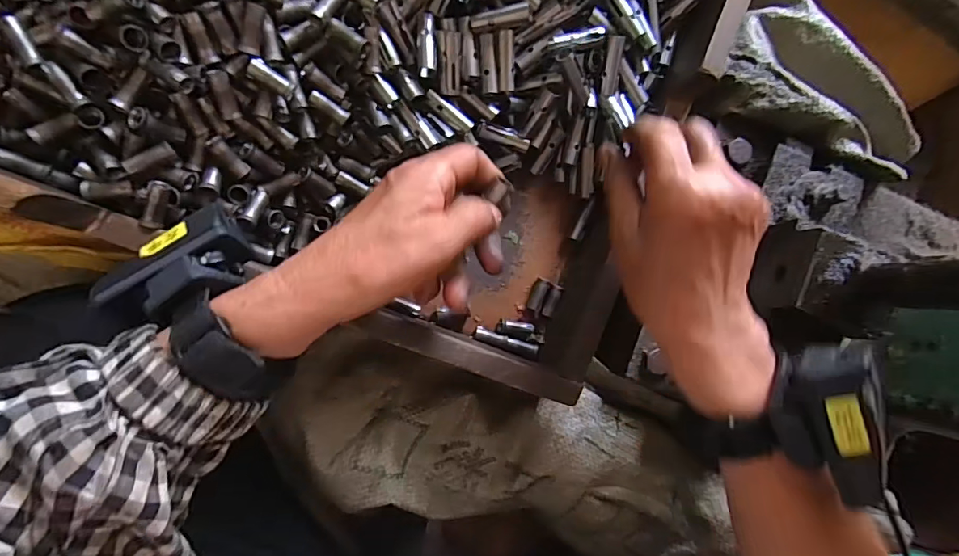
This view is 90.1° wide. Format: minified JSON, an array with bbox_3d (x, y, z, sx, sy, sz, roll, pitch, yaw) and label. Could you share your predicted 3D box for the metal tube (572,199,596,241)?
[{"bbox_3d":[0.078,-0.044,0.360,0.005,0.006,0.032,23,88,-7],"label":"metal tube"}]

